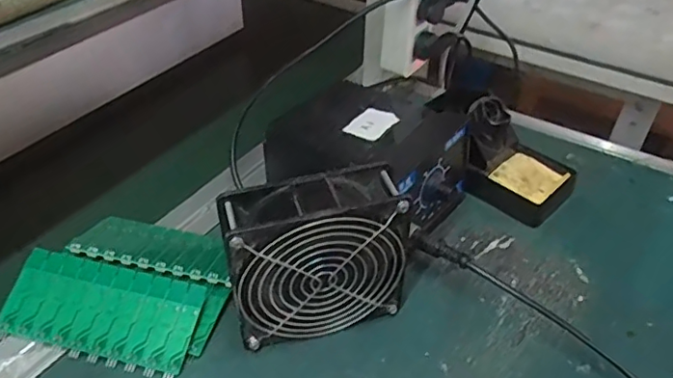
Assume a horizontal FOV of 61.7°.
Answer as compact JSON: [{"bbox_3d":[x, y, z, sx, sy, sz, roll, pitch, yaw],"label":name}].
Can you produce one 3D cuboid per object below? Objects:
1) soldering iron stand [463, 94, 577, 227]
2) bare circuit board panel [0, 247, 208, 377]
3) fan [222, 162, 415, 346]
[{"bbox_3d":[0.165,-0.029,0.514,0.098,0.075,0.073,28,48,26],"label":"soldering iron stand"},{"bbox_3d":[-0.170,0.088,0.407,0.137,0.004,0.069,12,64,6],"label":"bare circuit board panel"},{"bbox_3d":[-0.011,0.047,0.393,0.126,0.118,0.053,-11,43,-13],"label":"fan"}]

